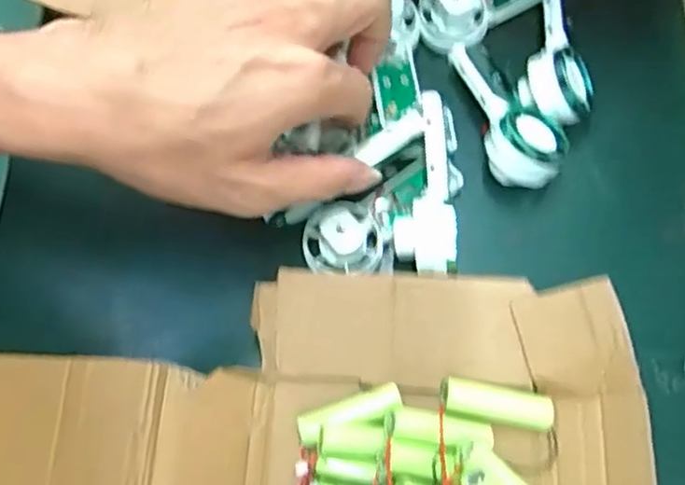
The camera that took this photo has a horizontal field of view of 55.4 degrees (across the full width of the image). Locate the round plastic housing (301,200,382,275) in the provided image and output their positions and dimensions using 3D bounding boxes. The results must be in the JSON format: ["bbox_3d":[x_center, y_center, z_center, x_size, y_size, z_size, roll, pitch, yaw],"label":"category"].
[{"bbox_3d":[0.000,-0.003,0.325,0.040,0.023,0.038,0,69,1],"label":"round plastic housing"}]

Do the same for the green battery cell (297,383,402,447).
[{"bbox_3d":[0.004,0.079,0.300,0.049,0.012,0.014,-19,69,-6],"label":"green battery cell"}]

